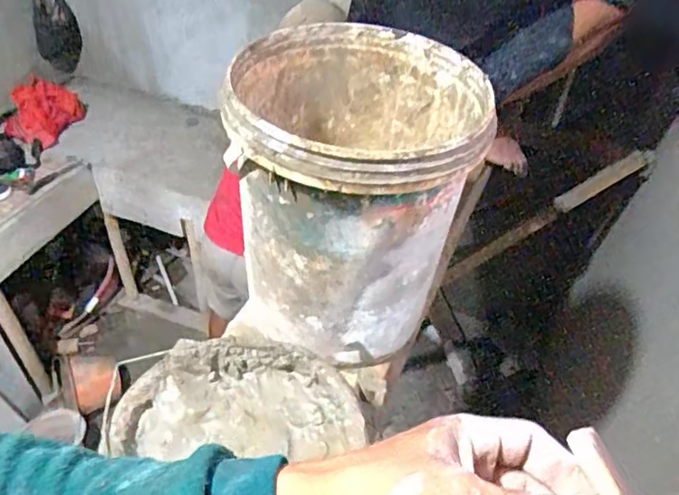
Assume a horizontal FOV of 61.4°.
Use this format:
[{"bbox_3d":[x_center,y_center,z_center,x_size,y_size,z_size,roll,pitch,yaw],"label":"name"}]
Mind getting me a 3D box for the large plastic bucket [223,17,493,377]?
[{"bbox_3d":[0.018,-0.070,0.767,0.282,0.339,0.298,-1,44,-4],"label":"large plastic bucket"}]

